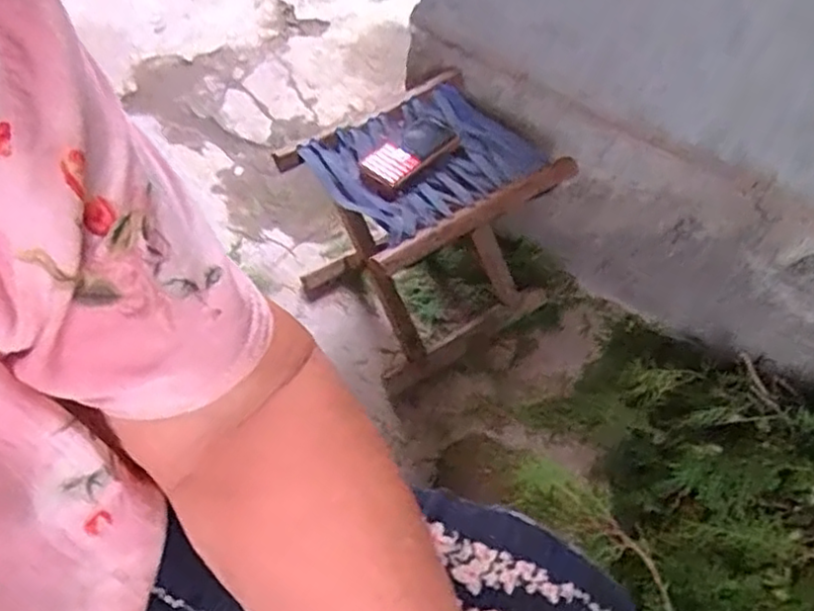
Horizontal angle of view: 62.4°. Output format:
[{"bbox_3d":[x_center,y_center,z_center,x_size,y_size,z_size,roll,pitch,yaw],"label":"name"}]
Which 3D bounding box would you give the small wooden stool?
[{"bbox_3d":[0.021,-0.085,0.840,0.253,0.250,0.233,-31,60,-25],"label":"small wooden stool"}]

